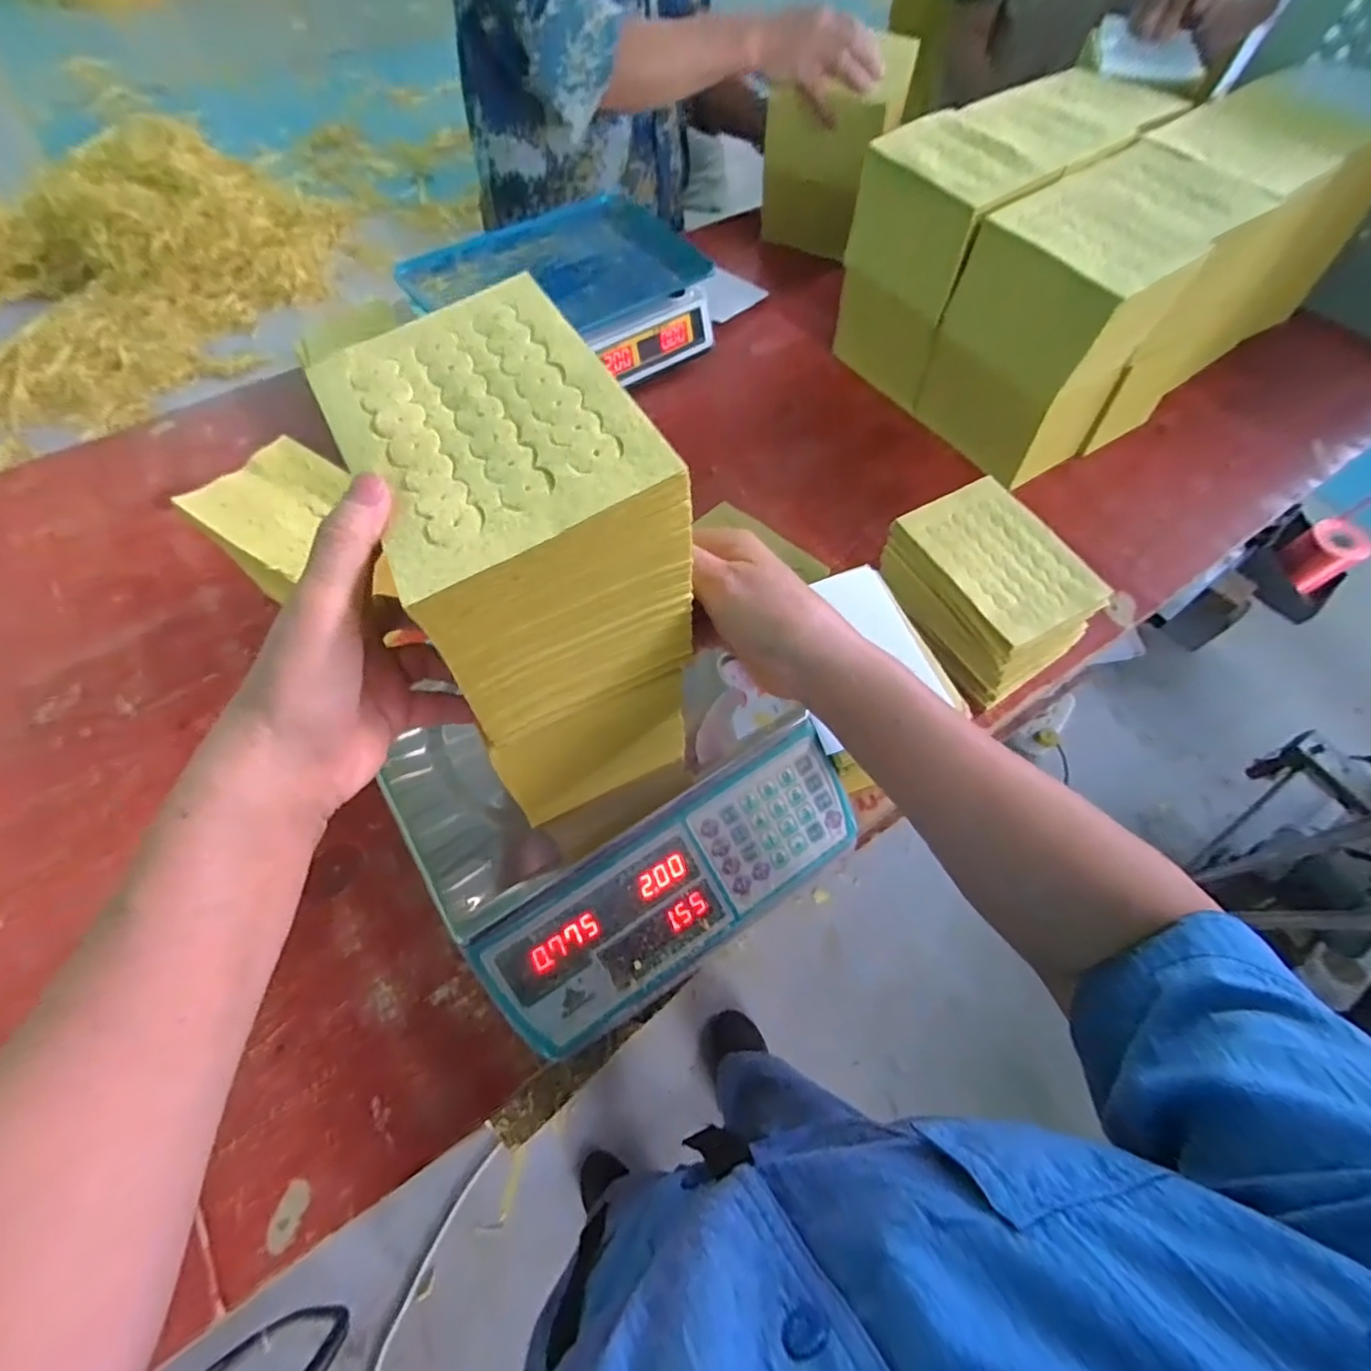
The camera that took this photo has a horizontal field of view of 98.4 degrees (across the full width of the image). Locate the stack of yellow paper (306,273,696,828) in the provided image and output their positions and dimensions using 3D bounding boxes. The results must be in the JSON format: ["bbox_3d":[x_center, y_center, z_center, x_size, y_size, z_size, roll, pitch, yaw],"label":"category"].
[{"bbox_3d":[-0.084,-0.060,0.342,0.117,0.219,0.175,-25,66,-13],"label":"stack of yellow paper"}]

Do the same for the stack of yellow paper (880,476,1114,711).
[{"bbox_3d":[0.286,-0.089,0.577,0.123,0.103,0.178,-29,67,-15],"label":"stack of yellow paper"}]

